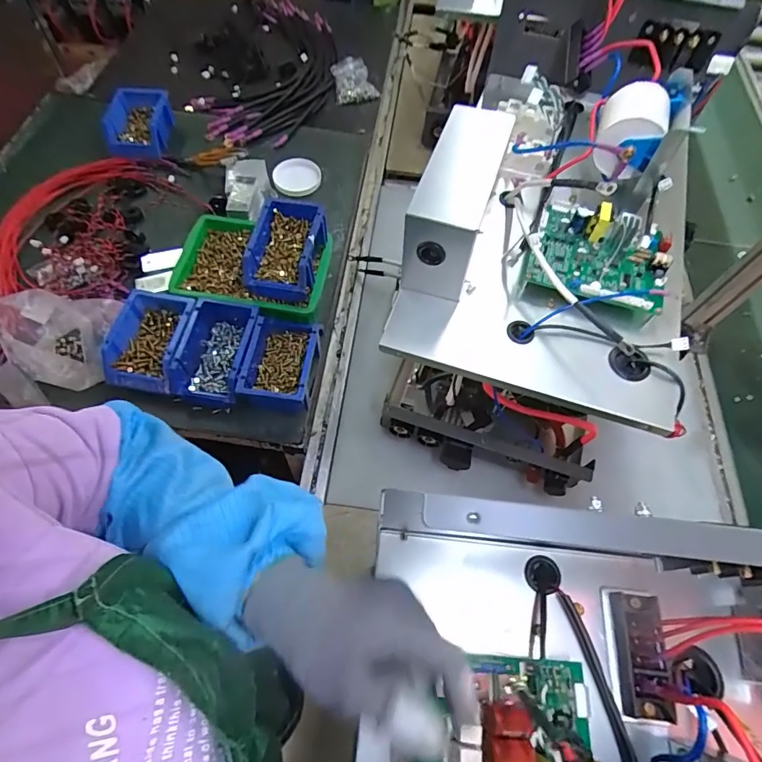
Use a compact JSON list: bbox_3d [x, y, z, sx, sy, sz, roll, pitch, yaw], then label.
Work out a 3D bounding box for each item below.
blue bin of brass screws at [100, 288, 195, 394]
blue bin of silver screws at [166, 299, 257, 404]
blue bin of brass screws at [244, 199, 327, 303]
[{"bbox_3d":[-0.368,-0.064,0.726,0.118,0.051,0.156,7,62,1],"label":"blue bin of brass screws"},{"bbox_3d":[-0.264,-0.046,0.725,0.113,0.061,0.160,8,62,1],"label":"blue bin of silver screws"},{"bbox_3d":[-0.161,-0.218,0.755,0.114,0.068,0.167,10,62,2],"label":"blue bin of brass screws"}]

